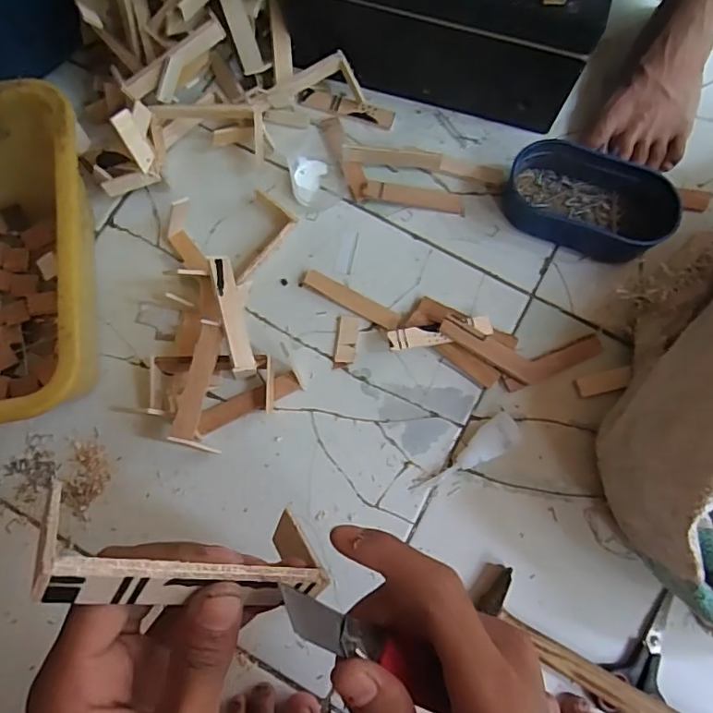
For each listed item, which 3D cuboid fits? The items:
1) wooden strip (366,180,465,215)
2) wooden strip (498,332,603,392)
[{"bbox_3d":[0.059,-0.159,0.532,0.097,0.005,0.021,8,88,-6],"label":"wooden strip"},{"bbox_3d":[0.182,0.007,0.497,0.099,0.005,0.018,-23,77,-7],"label":"wooden strip"}]

